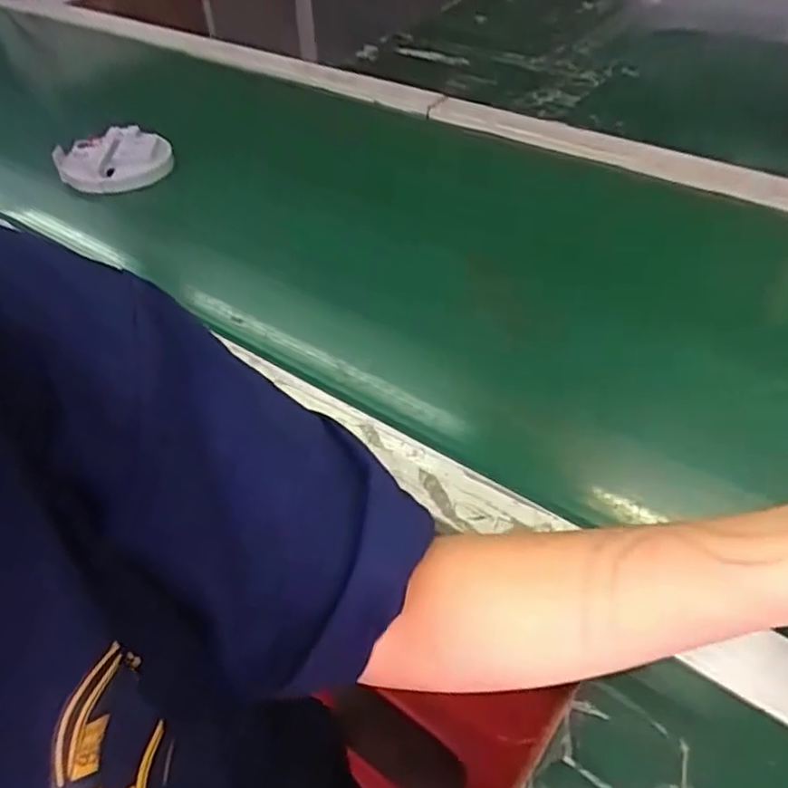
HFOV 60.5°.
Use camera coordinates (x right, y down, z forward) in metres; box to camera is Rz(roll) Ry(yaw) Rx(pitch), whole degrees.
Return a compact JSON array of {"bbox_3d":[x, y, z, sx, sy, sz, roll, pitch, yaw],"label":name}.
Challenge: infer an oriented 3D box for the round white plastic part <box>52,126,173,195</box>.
[{"bbox_3d":[-0.280,-0.234,0.677,0.107,0.027,0.107,-2,45,2],"label":"round white plastic part"}]

